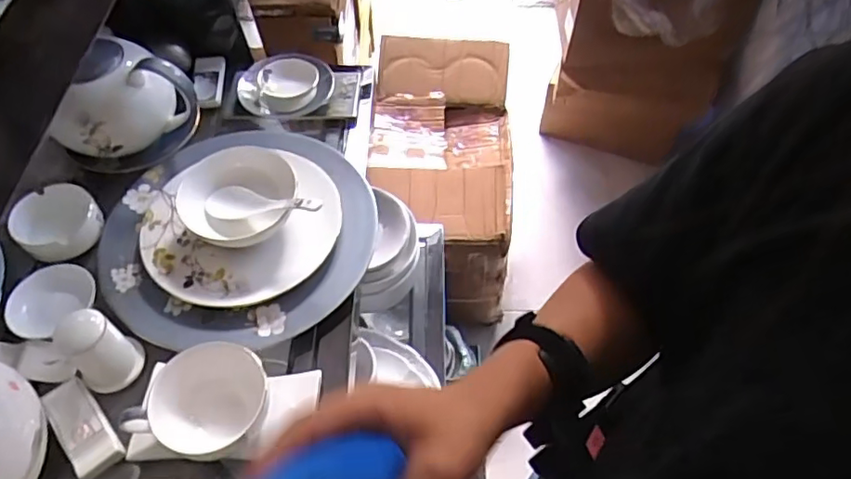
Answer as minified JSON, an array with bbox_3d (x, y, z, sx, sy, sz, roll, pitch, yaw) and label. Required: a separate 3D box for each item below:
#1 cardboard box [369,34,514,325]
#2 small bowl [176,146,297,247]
[{"bbox_3d":[0.040,-0.176,1.632,0.348,0.408,0.694,2,55,1],"label":"cardboard box"},{"bbox_3d":[-0.180,-0.046,0.564,0.108,0.043,0.093,-12,56,-8],"label":"small bowl"}]

